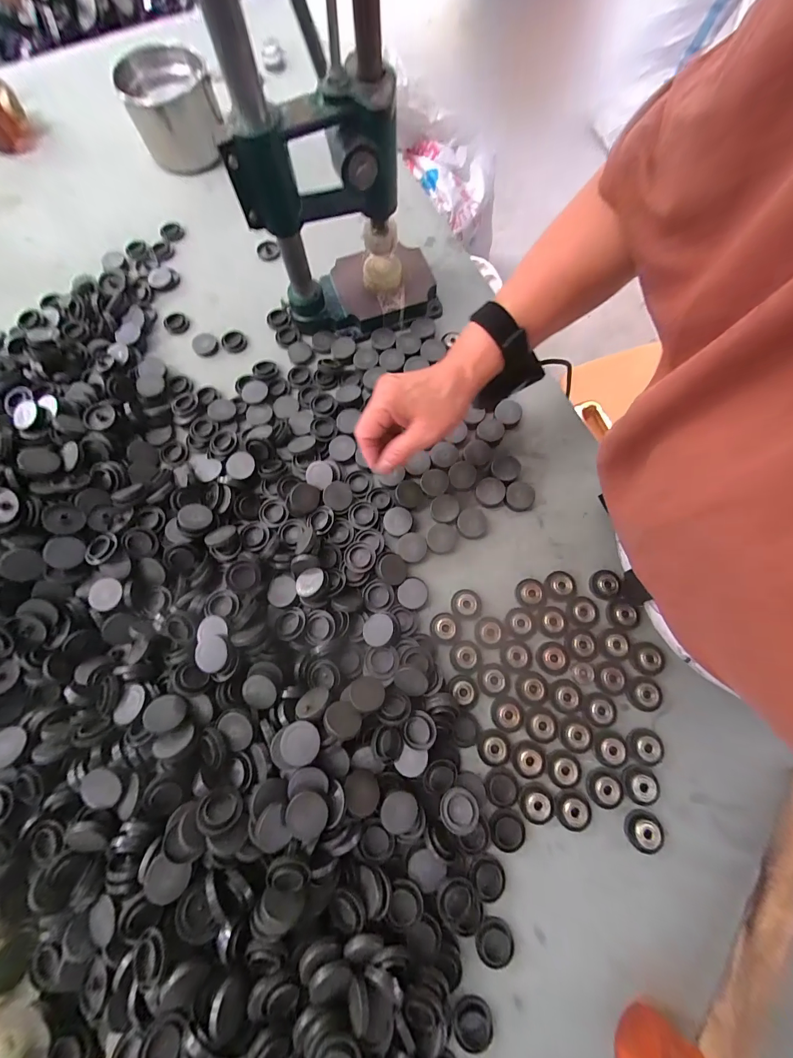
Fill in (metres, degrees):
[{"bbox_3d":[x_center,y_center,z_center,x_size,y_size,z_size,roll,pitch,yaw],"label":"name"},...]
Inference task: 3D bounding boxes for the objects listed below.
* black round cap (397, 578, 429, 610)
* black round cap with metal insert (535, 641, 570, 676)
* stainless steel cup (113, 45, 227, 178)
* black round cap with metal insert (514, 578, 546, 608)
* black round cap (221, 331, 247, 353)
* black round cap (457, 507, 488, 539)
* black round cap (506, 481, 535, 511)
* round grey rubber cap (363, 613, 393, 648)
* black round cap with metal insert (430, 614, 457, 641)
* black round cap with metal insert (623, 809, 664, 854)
[{"bbox_3d":[0.018,0.070,0.399,0.032,0.009,0.033,0,72,0],"label":"black round cap"},{"bbox_3d":[0.164,0.135,0.383,0.033,0.016,0.032,0,72,0],"label":"black round cap with metal insert"},{"bbox_3d":[-0.335,-0.630,0.568,0.124,0.102,0.120,0,72,0],"label":"stainless steel cup"},{"bbox_3d":[0.144,0.068,0.397,0.029,0.011,0.030,0,72,0],"label":"black round cap with metal insert"},{"bbox_3d":[-0.220,-0.254,0.498,0.032,0.009,0.037,-25,74,-8],"label":"black round cap"},{"bbox_3d":[0.087,-0.008,0.420,0.034,0.011,0.039,18,73,5],"label":"black round cap"},{"bbox_3d":[0.143,-0.038,0.430,0.033,0.013,0.036,0,72,0],"label":"black round cap"},{"bbox_3d":[-0.019,0.101,0.371,0.033,0.004,0.032,-12,54,18],"label":"round grey rubber cap"},{"bbox_3d":[0.050,0.103,0.390,0.028,0.009,0.028,0,72,0],"label":"black round cap with metal insert"},{"bbox_3d":[0.227,0.278,0.339,0.030,0.009,0.032,0,72,0],"label":"black round cap with metal insert"}]

